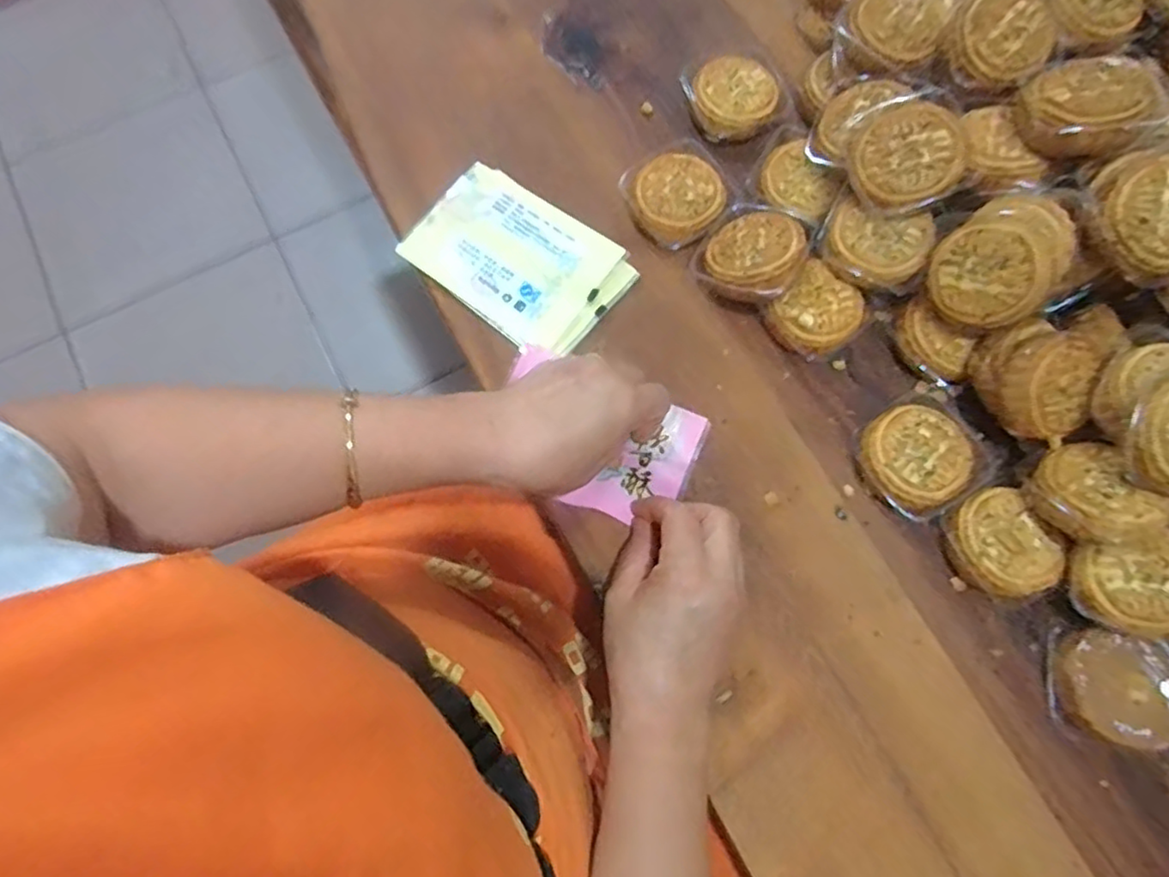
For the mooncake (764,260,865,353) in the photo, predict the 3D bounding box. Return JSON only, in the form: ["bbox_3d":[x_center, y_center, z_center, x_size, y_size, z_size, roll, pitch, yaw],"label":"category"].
[{"bbox_3d":[0.162,-0.086,0.474,0.054,0.032,0.059,40,77,12],"label":"mooncake"}]

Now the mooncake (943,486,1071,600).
[{"bbox_3d":[0.264,0.070,0.428,0.058,0.034,0.065,-34,75,-10],"label":"mooncake"}]

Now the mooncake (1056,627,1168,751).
[{"bbox_3d":[0.322,0.152,0.404,0.064,0.032,0.060,0,72,0],"label":"mooncake"}]

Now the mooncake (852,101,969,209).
[{"bbox_3d":[0.209,-0.181,0.430,0.062,0.020,0.062,-2,84,16],"label":"mooncake"}]

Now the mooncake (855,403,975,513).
[{"bbox_3d":[0.218,0.013,0.445,0.066,0.031,0.065,0,72,0],"label":"mooncake"}]

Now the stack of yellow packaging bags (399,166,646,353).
[{"bbox_3d":[-0.049,-0.132,0.496,0.152,0.013,0.100,37,76,11],"label":"stack of yellow packaging bags"}]

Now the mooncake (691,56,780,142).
[{"bbox_3d":[0.116,-0.264,0.525,0.064,0.027,0.063,0,72,0],"label":"mooncake"}]

